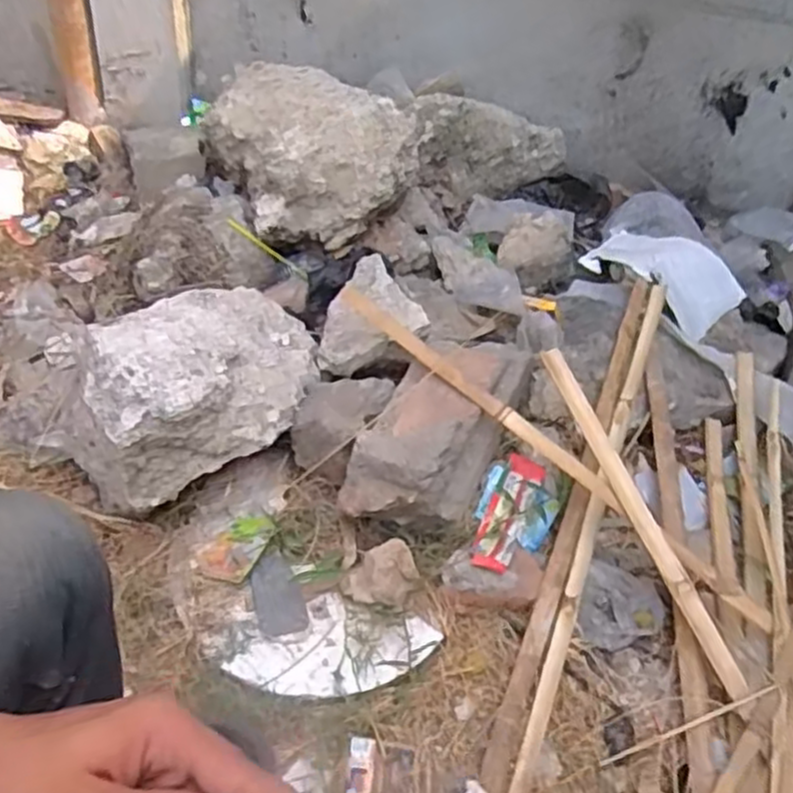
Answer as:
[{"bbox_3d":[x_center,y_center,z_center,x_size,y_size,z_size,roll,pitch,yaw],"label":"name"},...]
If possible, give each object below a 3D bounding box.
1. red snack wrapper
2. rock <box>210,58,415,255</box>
[{"bbox_3d":[0.153,0.160,1.027,0.056,0.022,0.211,21,46,14],"label":"red snack wrapper"},{"bbox_3d":[-0.164,-0.445,1.332,0.287,0.197,0.393,-22,51,-26],"label":"rock"}]

